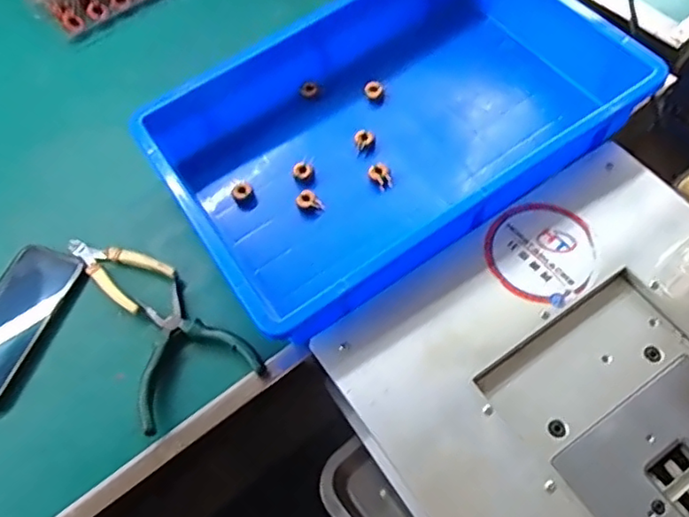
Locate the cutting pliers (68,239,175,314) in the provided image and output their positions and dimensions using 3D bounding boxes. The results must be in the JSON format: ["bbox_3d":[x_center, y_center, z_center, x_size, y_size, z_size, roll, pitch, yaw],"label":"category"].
[{"bbox_3d":[-0.227,0.005,0.598,0.113,0.020,0.057,34,69,20],"label":"cutting pliers"}]

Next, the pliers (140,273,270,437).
[{"bbox_3d":[-0.154,0.092,0.544,0.136,0.021,0.111,40,71,22],"label":"pliers"}]

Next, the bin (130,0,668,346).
[{"bbox_3d":[0.052,-0.138,0.613,0.443,0.094,0.287,-33,65,-13],"label":"bin"}]

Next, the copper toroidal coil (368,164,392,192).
[{"bbox_3d":[0.037,-0.087,0.622,0.018,0.015,0.028,-36,65,-15],"label":"copper toroidal coil"}]

